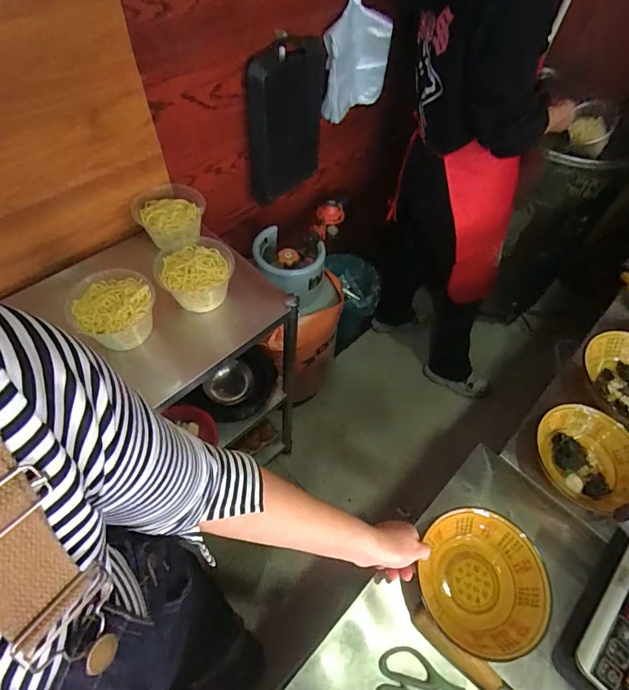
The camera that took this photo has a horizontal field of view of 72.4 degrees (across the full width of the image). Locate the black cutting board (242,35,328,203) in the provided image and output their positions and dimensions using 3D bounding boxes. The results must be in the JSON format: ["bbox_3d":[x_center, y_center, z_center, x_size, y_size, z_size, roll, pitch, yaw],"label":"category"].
[{"bbox_3d":[-0.063,-0.546,1.056,0.057,0.351,0.221,37,61,19],"label":"black cutting board"}]

